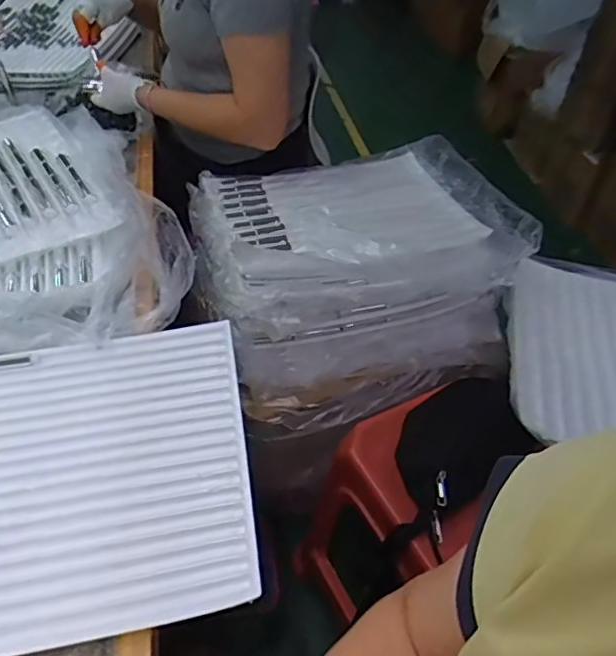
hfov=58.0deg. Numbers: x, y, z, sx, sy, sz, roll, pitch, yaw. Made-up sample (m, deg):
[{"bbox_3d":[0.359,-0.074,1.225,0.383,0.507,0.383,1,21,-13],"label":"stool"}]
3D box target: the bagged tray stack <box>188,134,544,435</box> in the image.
[{"bbox_3d":[0.088,-0.107,0.985,0.524,0.222,0.451,-13,46,-14],"label":"bagged tray stack"}]

